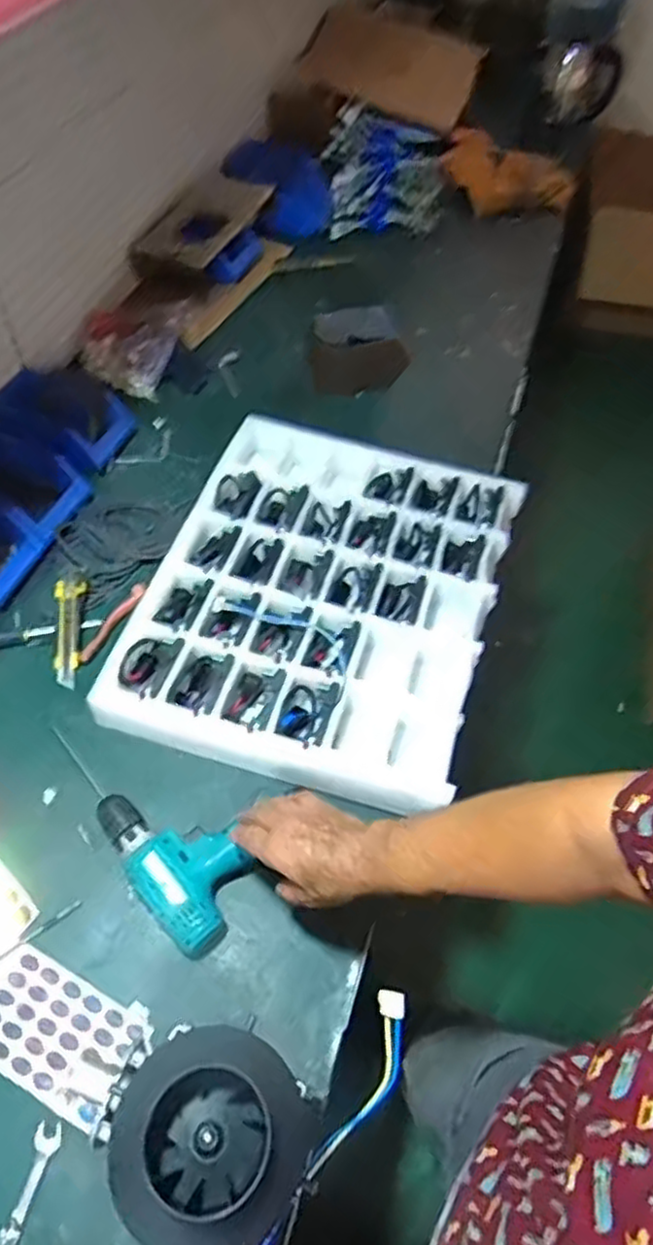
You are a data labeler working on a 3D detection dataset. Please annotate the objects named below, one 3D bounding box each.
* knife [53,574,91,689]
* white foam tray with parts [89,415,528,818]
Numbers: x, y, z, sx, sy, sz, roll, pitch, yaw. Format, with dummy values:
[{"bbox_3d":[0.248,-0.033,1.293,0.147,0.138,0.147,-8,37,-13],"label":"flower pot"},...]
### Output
[{"bbox_3d":[-0.337,0.007,0.924,0.037,0.027,0.162,-2,69,-5],"label":"knife"},{"bbox_3d":[0.003,-0.049,0.948,0.440,0.050,0.535,16,56,6],"label":"white foam tray with parts"}]

